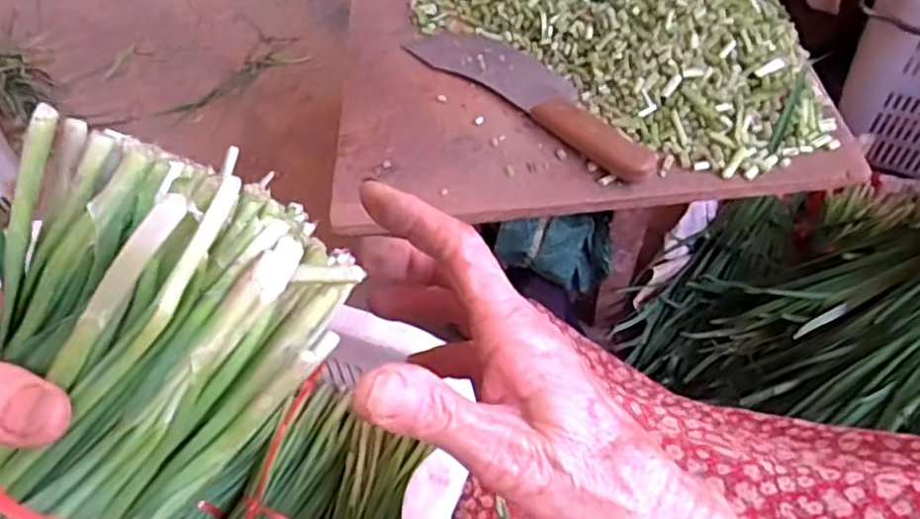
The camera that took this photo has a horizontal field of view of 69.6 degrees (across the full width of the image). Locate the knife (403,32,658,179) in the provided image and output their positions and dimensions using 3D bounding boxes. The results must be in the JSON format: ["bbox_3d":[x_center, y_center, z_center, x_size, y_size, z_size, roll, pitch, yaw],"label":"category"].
[{"bbox_3d":[0.070,-0.166,0.611,0.075,0.028,0.296,-38,59,-21],"label":"knife"}]

